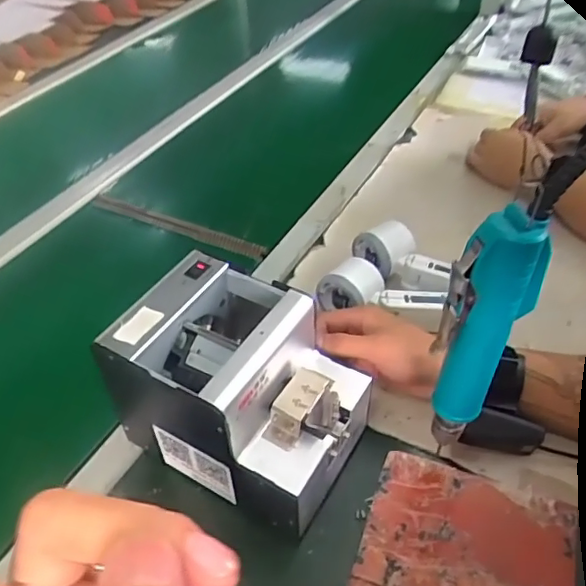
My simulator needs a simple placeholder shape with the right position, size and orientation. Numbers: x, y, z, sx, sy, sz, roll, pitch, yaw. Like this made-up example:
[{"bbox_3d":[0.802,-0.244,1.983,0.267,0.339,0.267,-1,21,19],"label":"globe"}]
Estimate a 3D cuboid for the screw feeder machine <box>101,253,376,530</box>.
[{"bbox_3d":[-0.040,0.074,0.468,0.169,0.133,0.122,20,49,23],"label":"screw feeder machine"}]

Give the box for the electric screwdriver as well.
[{"bbox_3d":[0.118,0.026,0.367,0.048,0.168,0.033,-26,48,-22],"label":"electric screwdriver"}]

